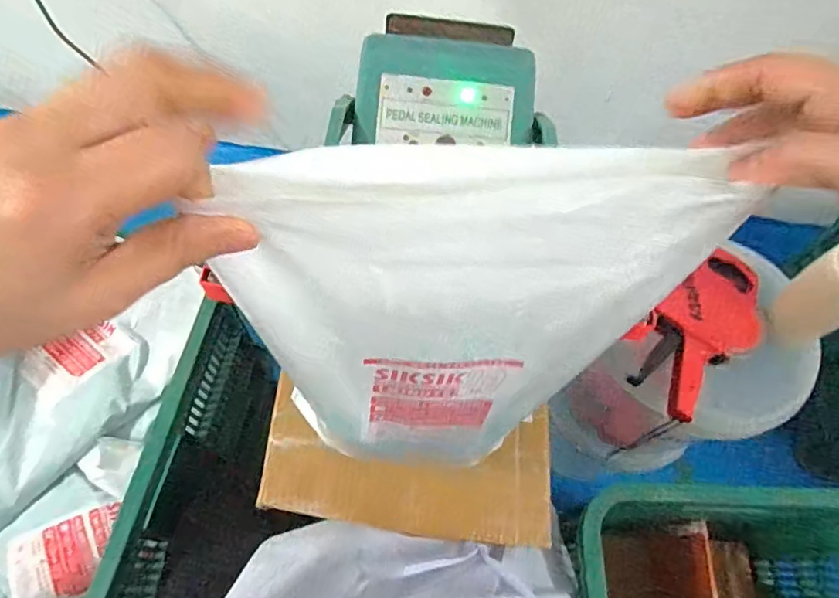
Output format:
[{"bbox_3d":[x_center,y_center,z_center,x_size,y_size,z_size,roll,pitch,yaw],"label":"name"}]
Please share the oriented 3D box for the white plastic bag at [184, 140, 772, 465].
[{"bbox_3d":[0.019,0.029,0.310,0.218,0.277,0.057,-5,64,-7],"label":"white plastic bag"}]

